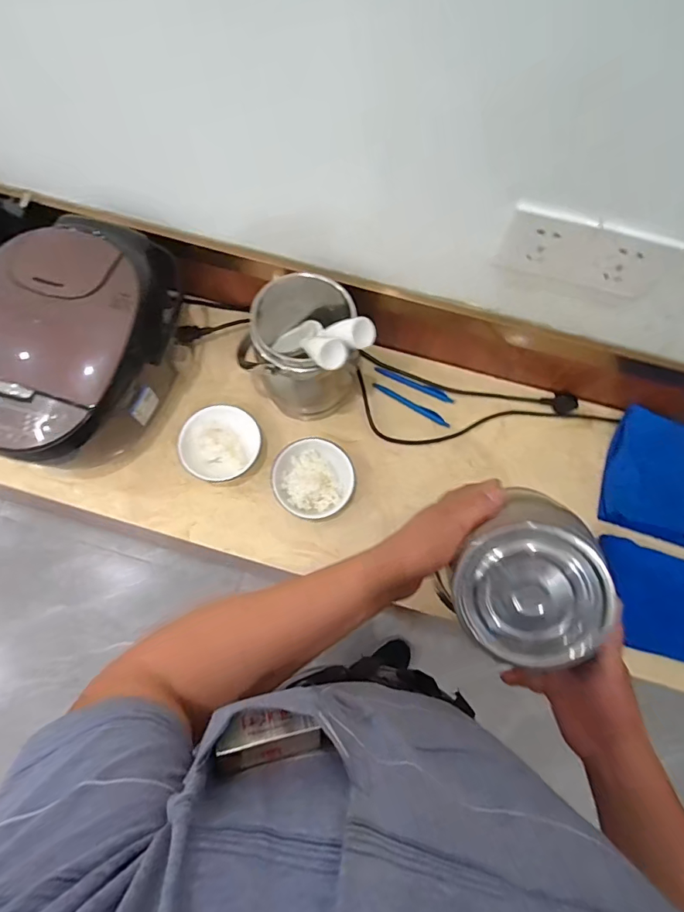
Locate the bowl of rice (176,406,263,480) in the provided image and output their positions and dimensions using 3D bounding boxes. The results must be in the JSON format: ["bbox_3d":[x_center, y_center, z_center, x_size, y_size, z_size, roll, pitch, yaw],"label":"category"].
[{"bbox_3d":[-0.175,-0.015,0.690,0.112,0.054,0.099,-20,73,-8],"label":"bowl of rice"}]

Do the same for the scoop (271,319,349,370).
[{"bbox_3d":[-0.041,-0.145,0.615,0.061,0.178,0.035,-26,116,-10],"label":"scoop"}]

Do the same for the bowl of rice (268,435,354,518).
[{"bbox_3d":[-0.041,0.035,0.685,0.111,0.041,0.111,0,71,-1],"label":"bowl of rice"}]

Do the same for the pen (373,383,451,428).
[{"bbox_3d":[0.110,-0.083,0.748,0.137,0.009,0.014,32,73,9],"label":"pen"}]

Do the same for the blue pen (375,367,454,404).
[{"bbox_3d":[0.117,-0.115,0.752,0.132,0.009,0.016,24,72,7],"label":"blue pen"}]

